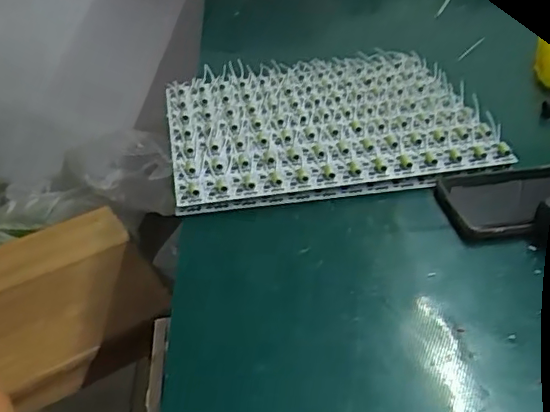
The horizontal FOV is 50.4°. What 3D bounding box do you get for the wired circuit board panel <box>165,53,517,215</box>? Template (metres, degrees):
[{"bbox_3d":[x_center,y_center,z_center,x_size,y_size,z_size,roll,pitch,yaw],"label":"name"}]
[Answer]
[{"bbox_3d":[0.045,-0.087,0.583,0.290,0.024,0.256,-8,36,-7],"label":"wired circuit board panel"}]

